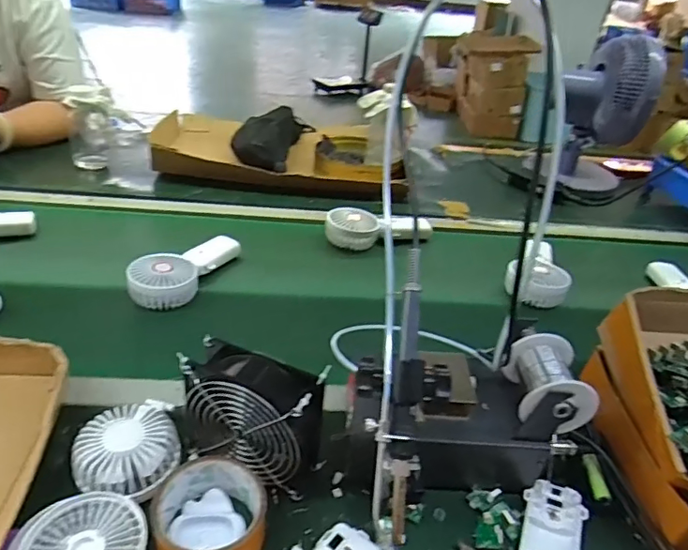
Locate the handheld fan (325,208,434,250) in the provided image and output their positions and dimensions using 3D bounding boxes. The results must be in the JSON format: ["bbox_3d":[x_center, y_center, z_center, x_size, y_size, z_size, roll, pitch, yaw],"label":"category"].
[{"bbox_3d":[0.062,-0.070,0.875,0.183,0.055,0.071,0,33,-10],"label":"handheld fan"}]

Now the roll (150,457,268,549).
[{"bbox_3d":[-0.107,0.197,0.426,0.087,0.043,0.087,4,34,-3],"label":"roll"}]

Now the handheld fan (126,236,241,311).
[{"bbox_3d":[-0.219,-0.018,0.738,0.072,0.042,0.177,19,36,18],"label":"handheld fan"}]

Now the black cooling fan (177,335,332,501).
[{"bbox_3d":[-0.081,0.126,0.469,0.117,0.112,0.053,17,36,15],"label":"black cooling fan"}]

